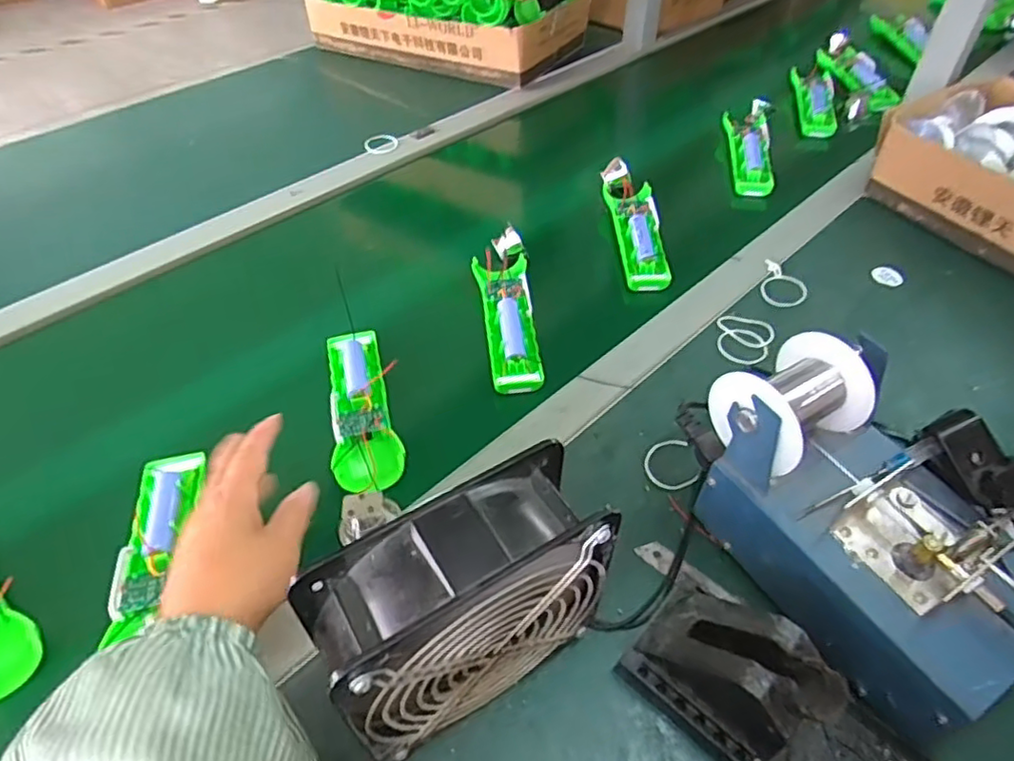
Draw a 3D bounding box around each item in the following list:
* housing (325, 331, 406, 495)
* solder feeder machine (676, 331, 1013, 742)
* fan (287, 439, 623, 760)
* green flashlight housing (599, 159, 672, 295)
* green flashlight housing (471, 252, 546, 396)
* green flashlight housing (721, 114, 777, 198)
[{"bbox_3d":[-0.119,0.016,0.506,0.050,0.020,0.164,-14,48,-11],"label":"housing"},{"bbox_3d":[0.223,0.072,0.381,0.132,0.130,0.208,-24,51,-20],"label":"solder feeder machine"},{"bbox_3d":[-0.020,0.125,0.334,0.150,0.153,0.060,-27,52,-22],"label":"fan"},{"bbox_3d":[0.135,-0.173,0.681,0.048,0.034,0.195,-1,47,0],"label":"green flashlight housing"},{"bbox_3d":[0.002,-0.057,0.577,0.047,0.023,0.156,-7,47,-5],"label":"green flashlight housing"},{"bbox_3d":[0.298,-0.284,0.785,0.051,0.034,0.171,6,48,7],"label":"green flashlight housing"}]

